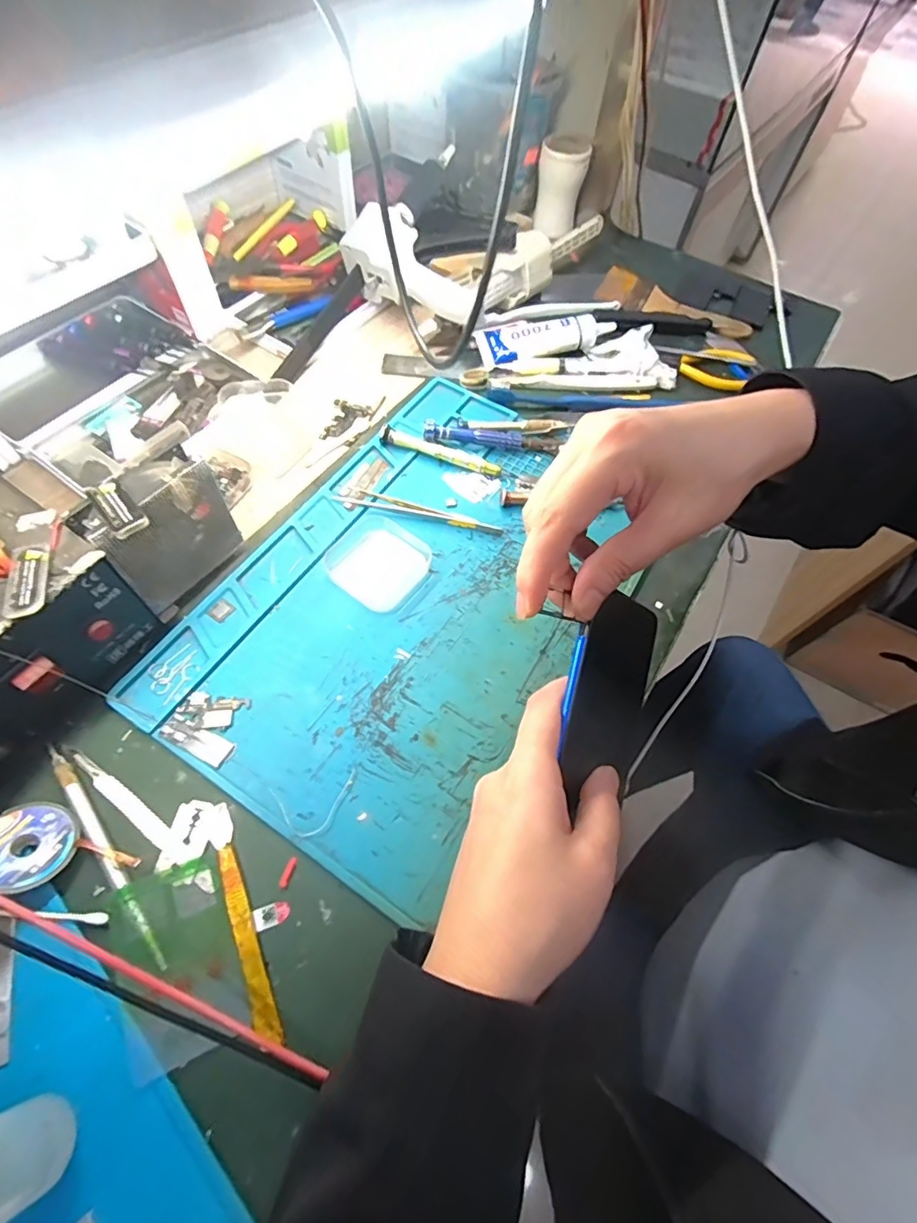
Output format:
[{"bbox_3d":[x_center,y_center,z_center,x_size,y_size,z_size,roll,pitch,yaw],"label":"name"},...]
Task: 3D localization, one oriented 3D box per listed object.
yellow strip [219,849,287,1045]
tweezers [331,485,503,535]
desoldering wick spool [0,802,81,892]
[{"bbox_3d":[-0.109,0.168,0.268,0.011,0.004,0.092,-22,65,-15],"label":"yellow strip"},{"bbox_3d":[-0.031,-0.079,0.403,0.130,0.005,0.018,15,62,4],"label":"tweezers"},{"bbox_3d":[-0.226,0.123,0.273,0.045,0.009,0.043,23,35,0],"label":"desoldering wick spool"}]

